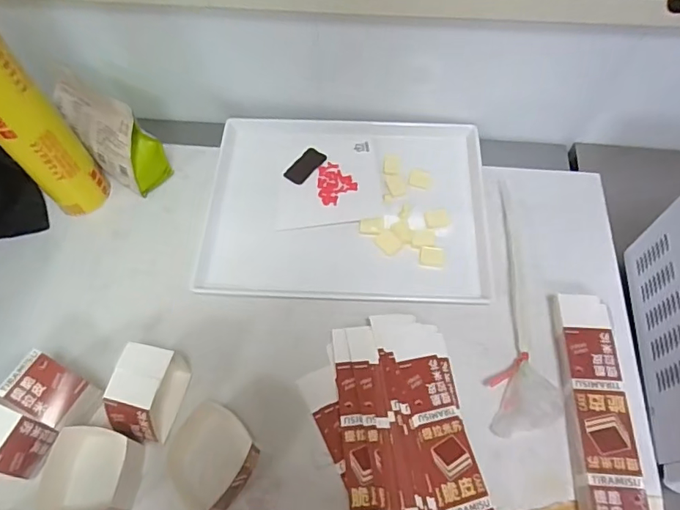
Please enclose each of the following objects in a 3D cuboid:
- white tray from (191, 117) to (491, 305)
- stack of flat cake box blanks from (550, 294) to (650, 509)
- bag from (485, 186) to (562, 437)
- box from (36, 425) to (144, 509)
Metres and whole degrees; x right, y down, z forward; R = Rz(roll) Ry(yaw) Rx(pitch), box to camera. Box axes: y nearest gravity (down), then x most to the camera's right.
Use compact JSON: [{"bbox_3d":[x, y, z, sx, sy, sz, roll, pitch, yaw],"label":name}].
[{"bbox_3d":[0.011,-0.090,0.787,0.429,0.015,0.338,2,61,2],"label":"white tray"},{"bbox_3d":[0.313,0.214,0.593,0.064,0.040,0.347,3,61,3],"label":"stack of flat cake box blanks"},{"bbox_3d":[0.231,0.052,0.689,0.085,0.019,0.374,-1,61,1],"label":"bag"},{"bbox_3d":[-0.285,0.256,0.576,0.098,0.059,0.103,6,62,4],"label":"box"}]

